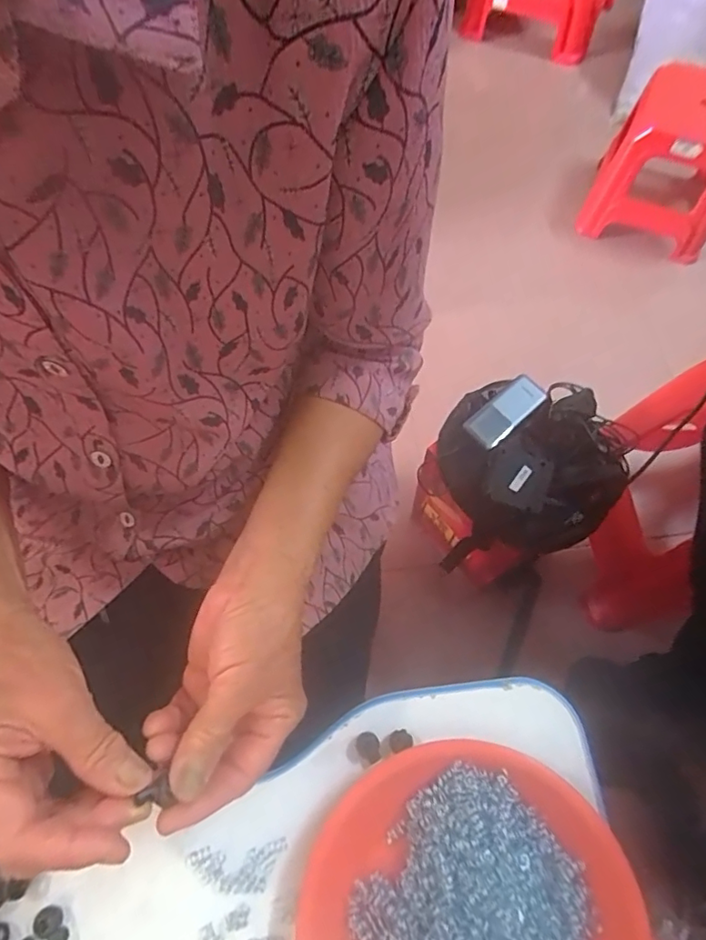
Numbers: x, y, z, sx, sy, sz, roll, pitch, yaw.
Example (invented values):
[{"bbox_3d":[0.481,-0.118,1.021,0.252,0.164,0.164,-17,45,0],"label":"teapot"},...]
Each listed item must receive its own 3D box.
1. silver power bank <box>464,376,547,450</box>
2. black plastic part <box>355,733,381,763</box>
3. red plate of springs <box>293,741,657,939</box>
[{"bbox_3d":[0.218,-0.085,0.747,0.116,0.023,0.053,-39,72,-12],"label":"silver power bank"},{"bbox_3d":[0.010,0.188,0.352,0.015,0.004,0.019,-25,70,-8],"label":"black plastic part"},{"bbox_3d":[0.068,0.271,0.297,0.192,0.044,0.191,-1,69,2],"label":"red plate of springs"}]

